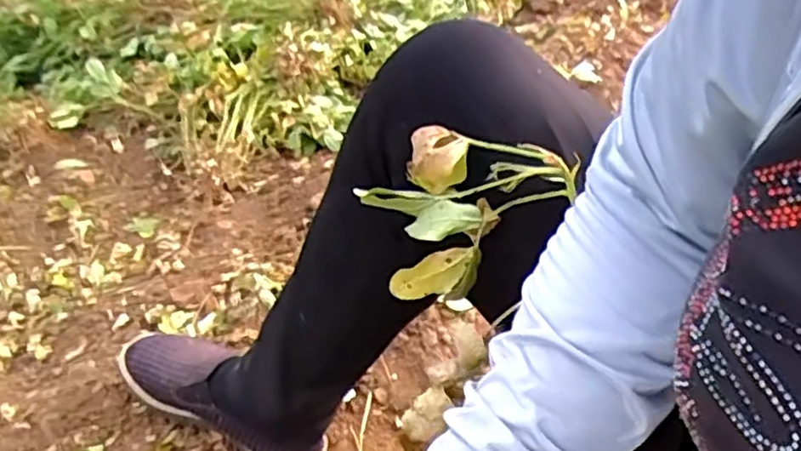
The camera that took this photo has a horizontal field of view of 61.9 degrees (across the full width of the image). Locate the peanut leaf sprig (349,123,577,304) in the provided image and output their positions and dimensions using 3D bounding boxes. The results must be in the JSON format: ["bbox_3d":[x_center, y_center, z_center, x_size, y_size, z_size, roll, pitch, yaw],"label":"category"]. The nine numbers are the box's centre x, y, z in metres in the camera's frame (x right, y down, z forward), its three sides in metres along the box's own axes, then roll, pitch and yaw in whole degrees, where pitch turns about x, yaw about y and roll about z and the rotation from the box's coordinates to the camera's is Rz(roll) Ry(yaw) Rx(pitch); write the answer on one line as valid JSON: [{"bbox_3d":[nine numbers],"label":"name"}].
[{"bbox_3d":[0.038,-0.006,0.410,0.117,0.102,0.044,0,37,-1],"label":"peanut leaf sprig"}]

